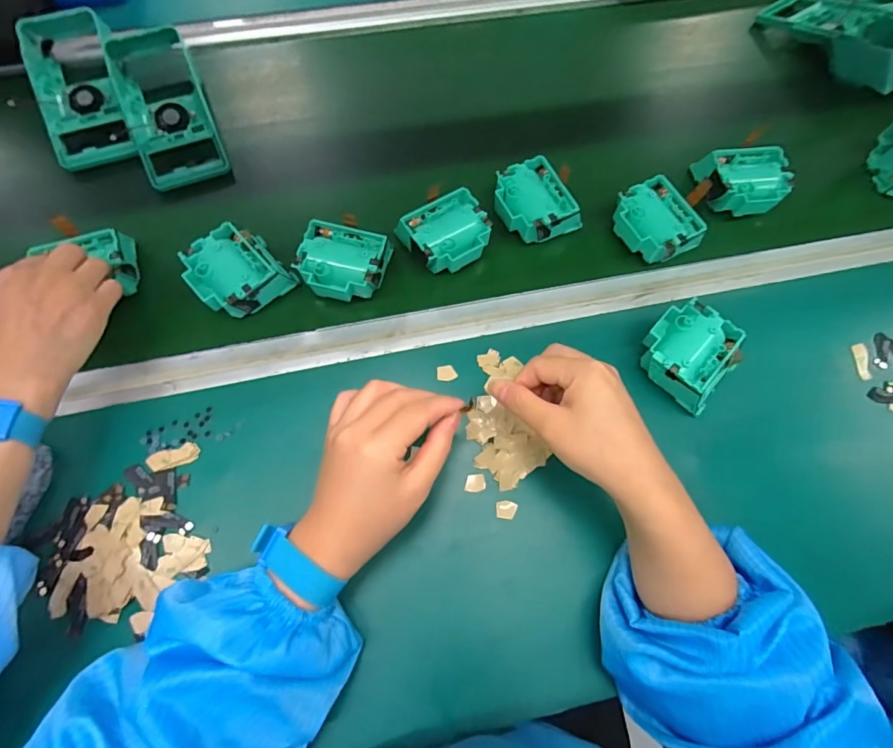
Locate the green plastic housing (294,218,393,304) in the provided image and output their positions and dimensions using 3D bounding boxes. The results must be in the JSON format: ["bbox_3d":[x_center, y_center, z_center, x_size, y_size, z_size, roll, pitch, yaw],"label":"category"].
[{"bbox_3d":[-0.098,-0.104,0.440,0.076,0.035,0.071,13,71,1],"label":"green plastic housing"}]

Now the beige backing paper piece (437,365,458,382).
[{"bbox_3d":[0.001,-0.001,0.424,0.018,0.004,0.015,-1,81,0],"label":"beige backing paper piece"}]

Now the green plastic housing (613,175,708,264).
[{"bbox_3d":[0.205,-0.149,0.463,0.070,0.031,0.076,-23,74,-10],"label":"green plastic housing"}]

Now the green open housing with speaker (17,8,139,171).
[{"bbox_3d":[-0.404,-0.316,0.513,0.084,0.048,0.189,-21,76,-7],"label":"green open housing with speaker"}]

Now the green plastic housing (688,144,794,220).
[{"bbox_3d":[0.308,-0.198,0.491,0.079,0.047,0.074,-1,71,-4],"label":"green plastic housing"}]

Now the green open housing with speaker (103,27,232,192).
[{"bbox_3d":[-0.303,-0.292,0.506,0.086,0.049,0.191,-23,77,-7],"label":"green open housing with speaker"}]

